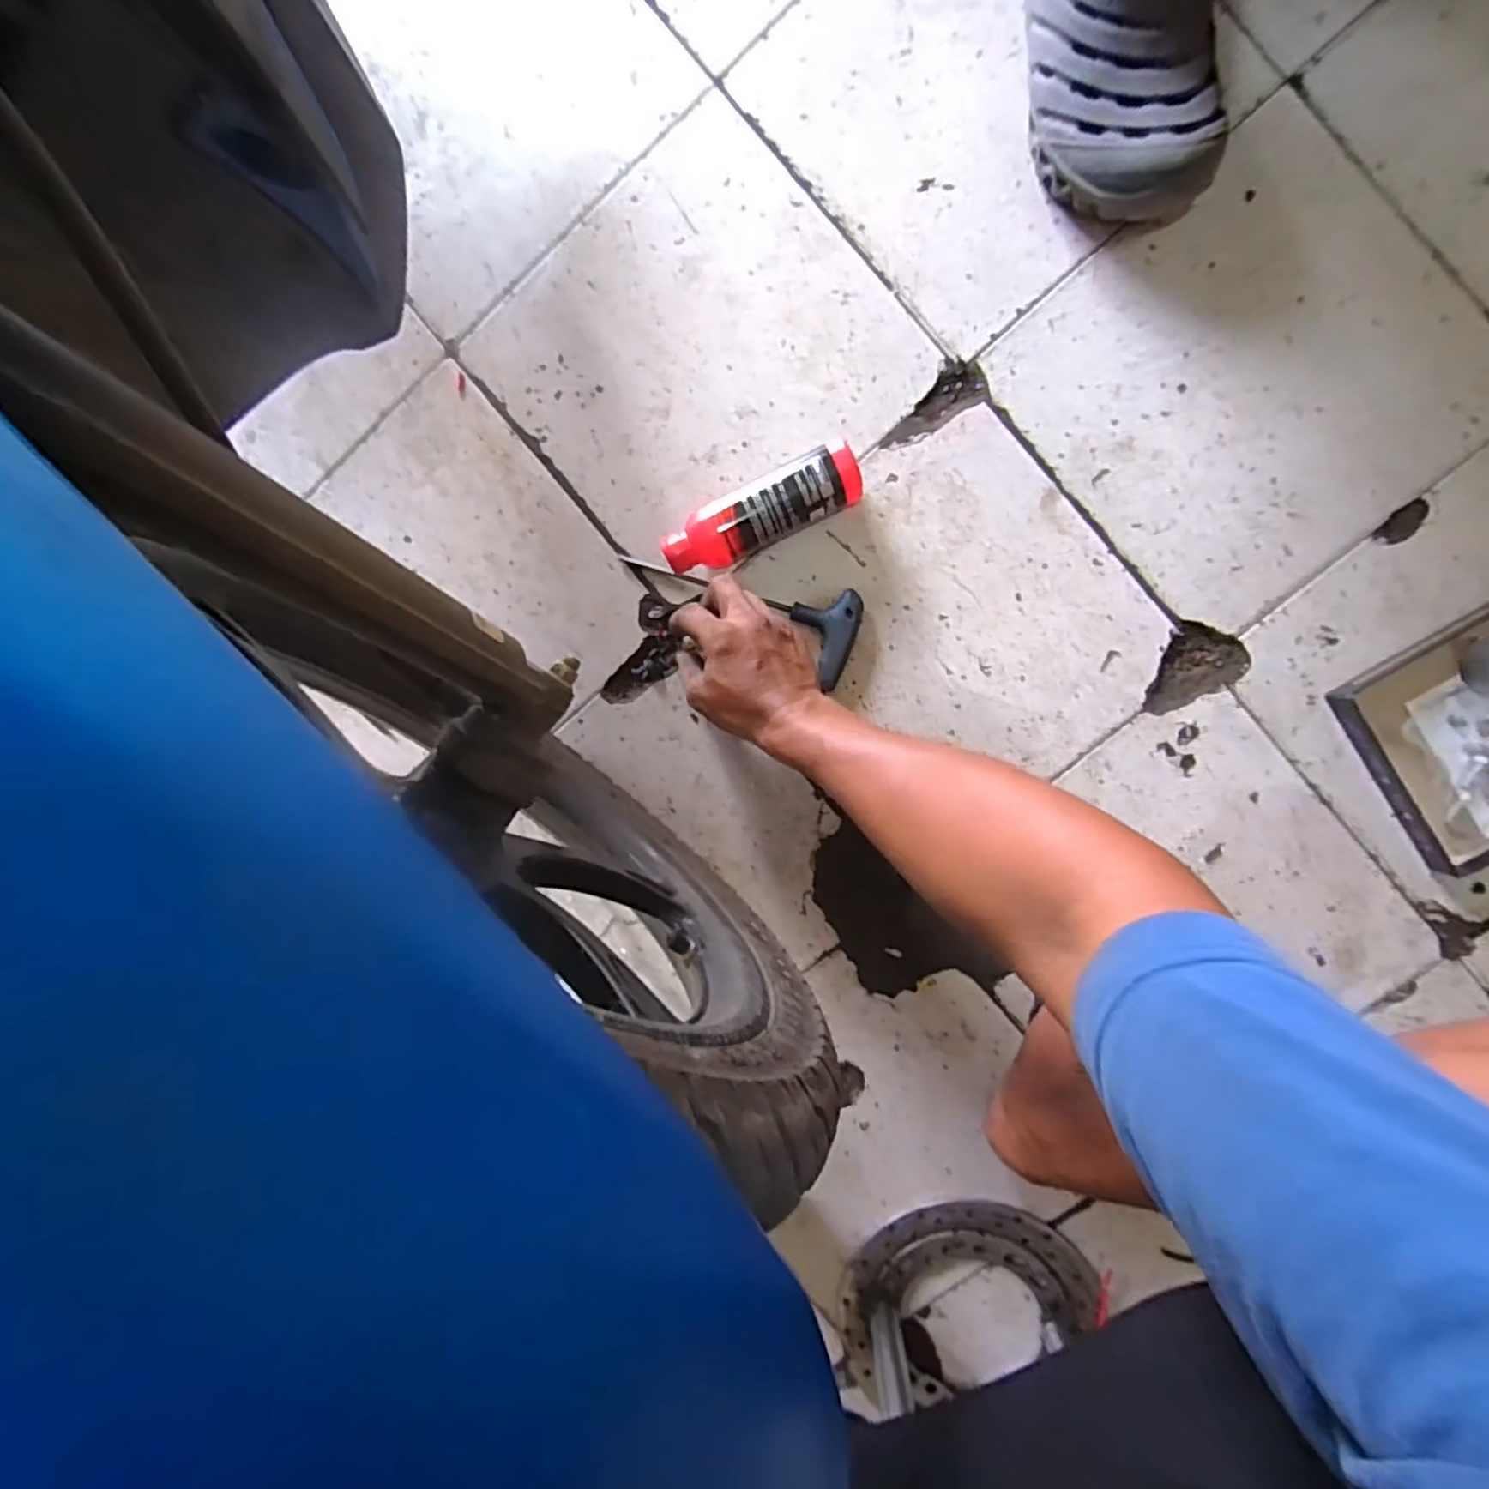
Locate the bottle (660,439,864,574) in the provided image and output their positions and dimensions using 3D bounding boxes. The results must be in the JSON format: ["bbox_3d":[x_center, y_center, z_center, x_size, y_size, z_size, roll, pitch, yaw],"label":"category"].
[{"bbox_3d":[0.013,-0.180,0.527,0.158,0.045,0.047,-25,92,8],"label":"bottle"}]

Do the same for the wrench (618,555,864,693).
[{"bbox_3d":[-0.008,-0.116,0.548,0.204,0.024,0.076,21,97,8],"label":"wrench"}]

